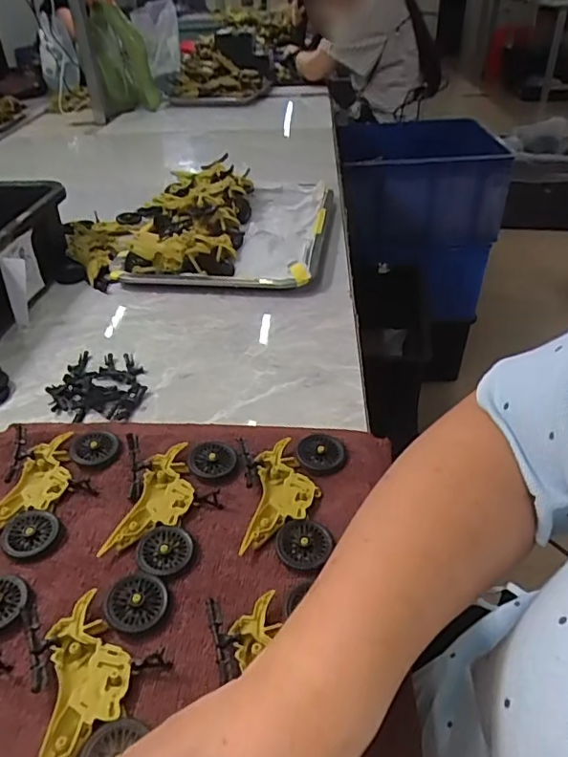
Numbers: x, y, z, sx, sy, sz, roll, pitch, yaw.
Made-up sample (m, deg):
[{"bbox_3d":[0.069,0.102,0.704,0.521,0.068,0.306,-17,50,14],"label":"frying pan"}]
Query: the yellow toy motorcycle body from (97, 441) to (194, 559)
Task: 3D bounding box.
[{"bbox_3d":[-0.088,0.087,0.398,0.042,0.012,0.099,6,37,10],"label":"yellow toy motorcycle body"}]

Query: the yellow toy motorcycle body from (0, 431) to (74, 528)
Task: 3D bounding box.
[{"bbox_3d":[-0.185,0.080,0.412,0.042,0.010,0.099,3,37,7],"label":"yellow toy motorcycle body"}]

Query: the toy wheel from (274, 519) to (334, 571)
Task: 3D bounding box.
[{"bbox_3d":[0.012,0.109,0.365,0.036,0.006,0.037,-2,37,1],"label":"toy wheel"}]

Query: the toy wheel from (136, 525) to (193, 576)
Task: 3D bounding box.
[{"bbox_3d":[-0.079,0.114,0.365,0.035,0.008,0.039,-27,43,-29],"label":"toy wheel"}]

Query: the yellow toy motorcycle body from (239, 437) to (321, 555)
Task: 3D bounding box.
[{"bbox_3d":[0.000,0.083,0.399,0.048,0.012,0.099,1,37,5],"label":"yellow toy motorcycle body"}]

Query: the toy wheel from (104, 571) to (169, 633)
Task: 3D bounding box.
[{"bbox_3d":[-0.089,0.135,0.335,0.035,0.011,0.038,-2,37,1],"label":"toy wheel"}]

